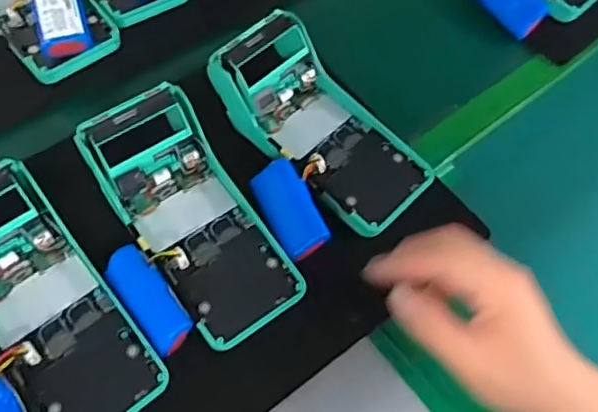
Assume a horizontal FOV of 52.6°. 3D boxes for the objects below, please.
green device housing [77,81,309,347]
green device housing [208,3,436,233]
[{"bbox_3d":[-0.072,0.009,0.403,0.079,0.049,0.170,-32,84,-16],"label":"green device housing"},{"bbox_3d":[0.019,-0.061,0.435,0.163,0.059,0.087,42,66,18],"label":"green device housing"}]

